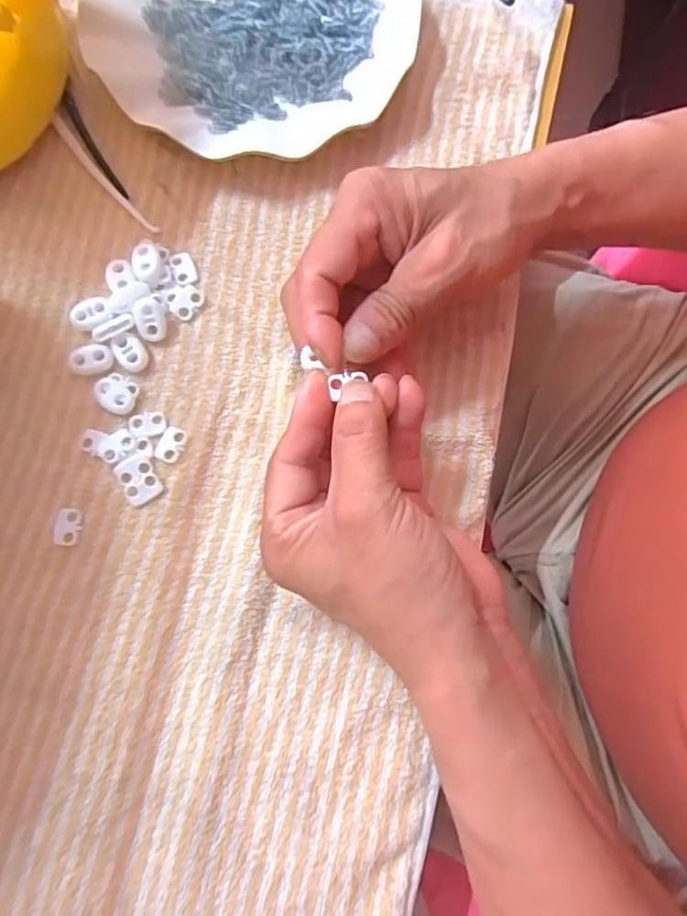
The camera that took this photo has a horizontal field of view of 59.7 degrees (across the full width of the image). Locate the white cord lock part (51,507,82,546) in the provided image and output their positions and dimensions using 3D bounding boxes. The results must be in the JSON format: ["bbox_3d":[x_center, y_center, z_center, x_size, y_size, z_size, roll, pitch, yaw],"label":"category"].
[{"bbox_3d":[-0.136,0.034,0.296,0.012,0.004,0.018,10,78,1],"label":"white cord lock part"}]

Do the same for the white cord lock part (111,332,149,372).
[{"bbox_3d":[-0.111,-0.055,0.312,0.015,0.004,0.021,-41,82,-8],"label":"white cord lock part"}]

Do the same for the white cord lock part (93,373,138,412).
[{"bbox_3d":[-0.118,-0.034,0.309,0.021,0.005,0.019,24,79,4],"label":"white cord lock part"}]

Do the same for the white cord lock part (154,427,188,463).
[{"bbox_3d":[-0.088,-0.007,0.305,0.013,0.004,0.018,23,79,4],"label":"white cord lock part"}]

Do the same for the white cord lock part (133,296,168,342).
[{"bbox_3d":[-0.101,-0.074,0.313,0.015,0.010,0.023,-10,78,-3],"label":"white cord lock part"}]

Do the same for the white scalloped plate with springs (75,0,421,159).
[{"bbox_3d":[-0.053,-0.255,0.347,0.182,0.027,0.167,0,78,-1],"label":"white scalloped plate with springs"}]

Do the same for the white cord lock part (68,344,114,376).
[{"bbox_3d":[-0.131,-0.051,0.311,0.022,0.005,0.015,-10,78,-3],"label":"white cord lock part"}]

